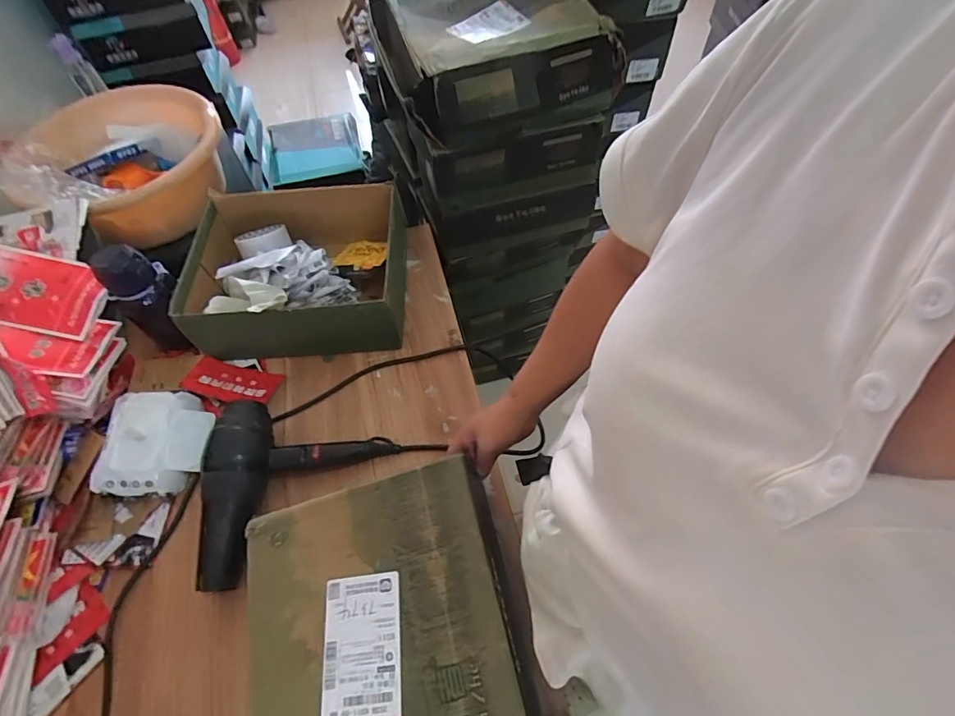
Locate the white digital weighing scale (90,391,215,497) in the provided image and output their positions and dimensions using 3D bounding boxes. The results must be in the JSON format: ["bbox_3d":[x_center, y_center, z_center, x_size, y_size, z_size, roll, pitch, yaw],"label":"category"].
[{"bbox_3d":[-0.452,0.119,0.676,0.127,0.045,0.146,9,64,-14],"label":"white digital weighing scale"}]

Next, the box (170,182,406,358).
[{"bbox_3d":[-0.294,-0.144,0.797,0.325,0.128,0.267,-6,58,-1],"label":"box"}]

